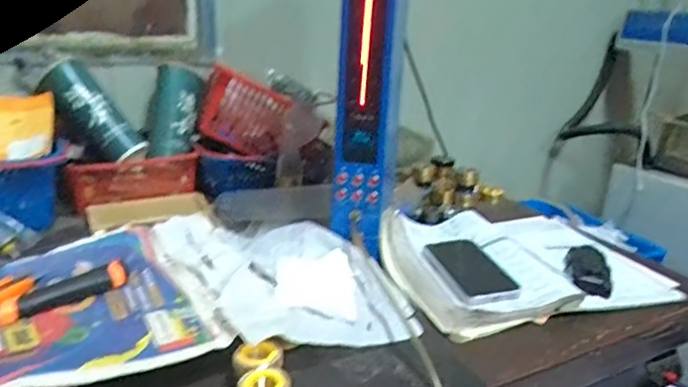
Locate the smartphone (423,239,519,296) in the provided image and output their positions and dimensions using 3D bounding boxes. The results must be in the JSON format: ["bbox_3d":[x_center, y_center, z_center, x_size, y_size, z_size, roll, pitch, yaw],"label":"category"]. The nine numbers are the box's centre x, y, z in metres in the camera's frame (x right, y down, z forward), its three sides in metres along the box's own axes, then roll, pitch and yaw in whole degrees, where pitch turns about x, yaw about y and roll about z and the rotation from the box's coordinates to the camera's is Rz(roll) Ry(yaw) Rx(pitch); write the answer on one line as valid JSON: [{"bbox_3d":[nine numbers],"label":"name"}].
[{"bbox_3d":[0.161,0.092,0.707,0.069,0.010,0.142,-2,20,-13],"label":"smartphone"}]

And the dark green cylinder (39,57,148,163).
[{"bbox_3d":[-0.384,-0.120,0.843,0.063,0.176,0.061,-37,11,16],"label":"dark green cylinder"}]

